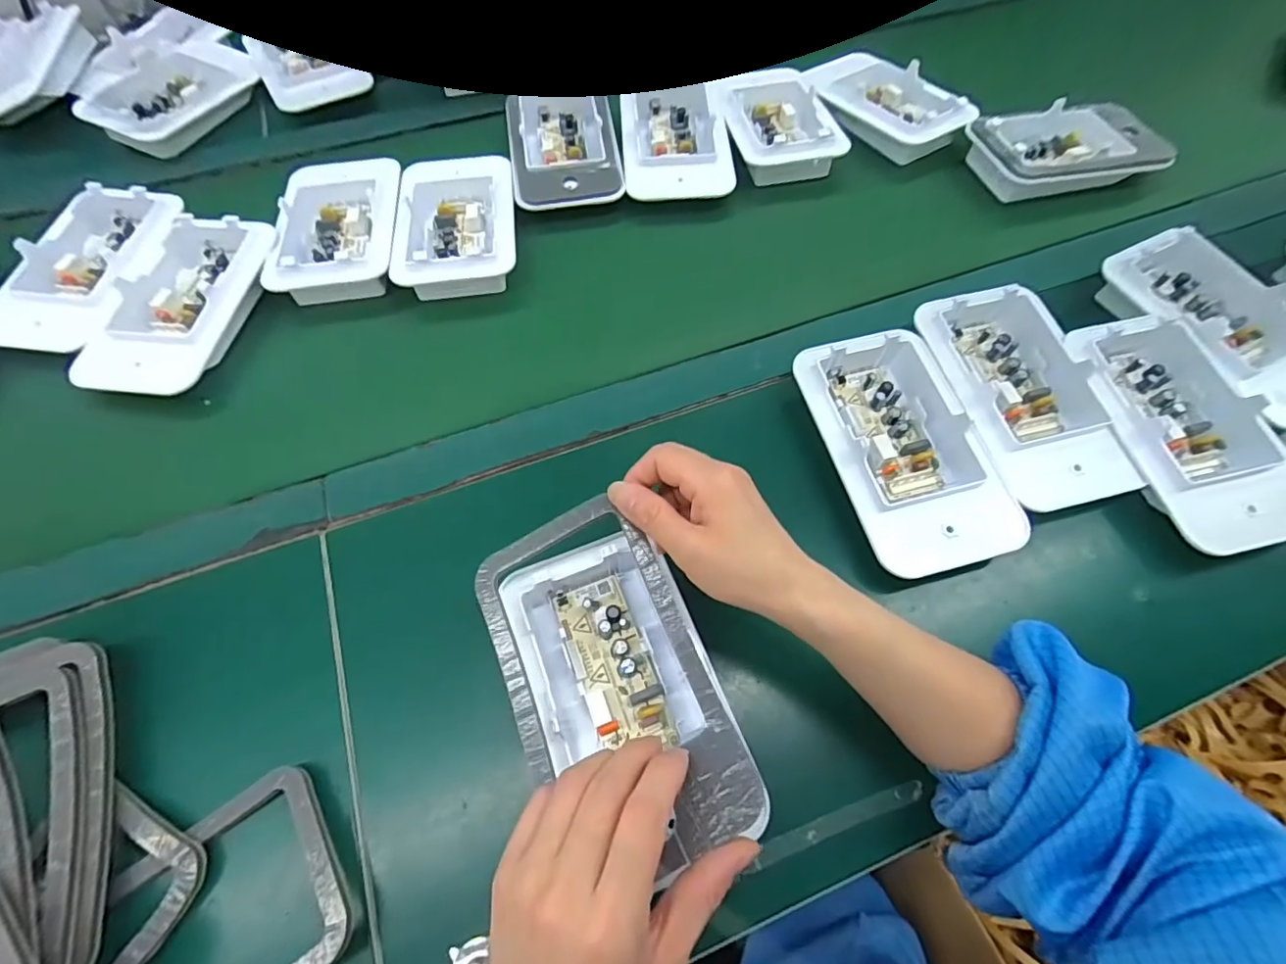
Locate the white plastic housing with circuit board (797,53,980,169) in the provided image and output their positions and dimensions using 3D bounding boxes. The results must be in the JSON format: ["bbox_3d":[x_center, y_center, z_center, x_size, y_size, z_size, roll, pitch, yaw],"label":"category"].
[{"bbox_3d":[0.246,-0.396,0.582,0.105,0.041,0.177,-37,68,-18],"label":"white plastic housing with circuit board"}]

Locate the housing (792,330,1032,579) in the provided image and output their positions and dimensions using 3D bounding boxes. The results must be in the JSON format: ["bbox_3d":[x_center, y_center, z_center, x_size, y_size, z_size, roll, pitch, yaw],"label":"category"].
[{"bbox_3d":[0.178,-0.024,0.372,0.102,0.033,0.165,-14,63,-8],"label":"housing"}]

